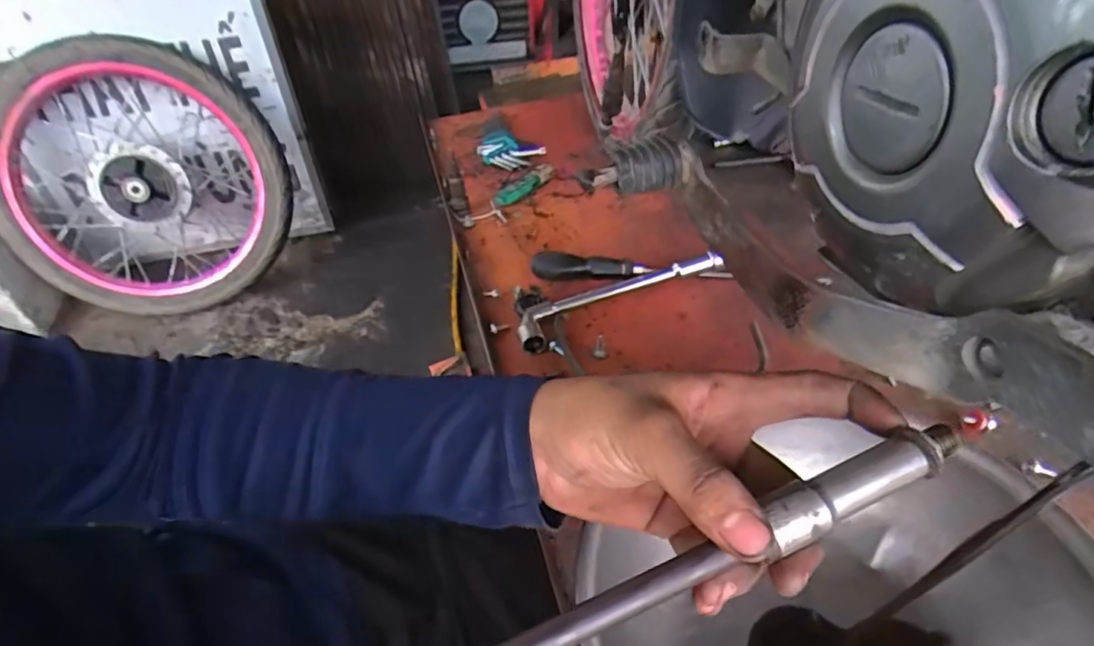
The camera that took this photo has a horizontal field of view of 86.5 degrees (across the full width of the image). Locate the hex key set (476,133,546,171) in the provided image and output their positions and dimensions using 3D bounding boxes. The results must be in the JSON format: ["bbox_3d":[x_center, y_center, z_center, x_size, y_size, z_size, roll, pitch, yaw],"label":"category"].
[{"bbox_3d":[-0.047,-0.239,0.803,0.096,0.035,0.050,14,44,19],"label":"hex key set"}]

